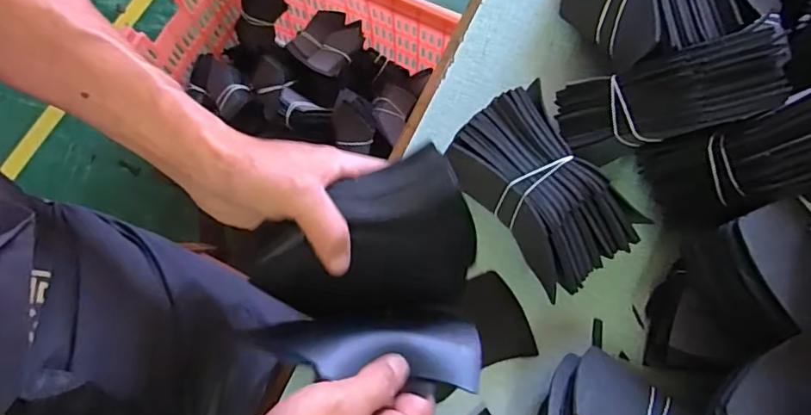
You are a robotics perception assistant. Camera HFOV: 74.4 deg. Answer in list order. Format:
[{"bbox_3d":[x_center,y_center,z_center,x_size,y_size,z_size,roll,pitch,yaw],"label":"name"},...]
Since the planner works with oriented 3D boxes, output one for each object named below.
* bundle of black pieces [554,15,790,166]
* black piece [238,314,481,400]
[{"bbox_3d":[0.188,-0.076,0.385,0.148,0.044,0.065,-16,73,29],"label":"bundle of black pieces"},{"bbox_3d":[-0.022,0.088,0.334,0.142,0.025,0.045,7,75,-11],"label":"black piece"}]

